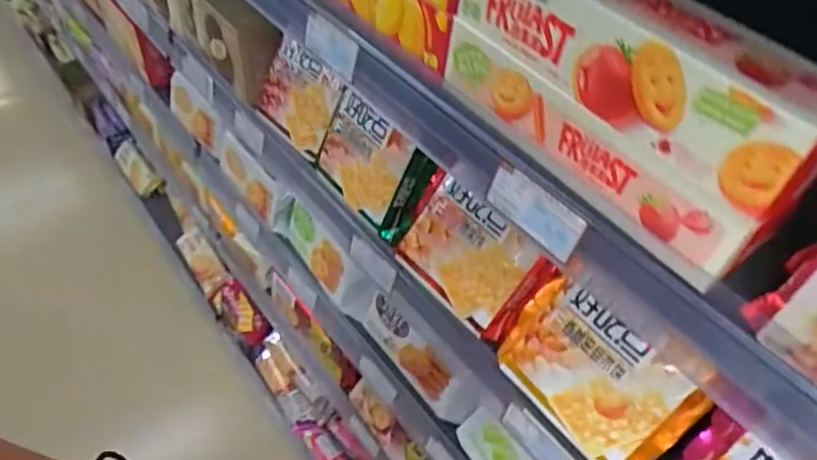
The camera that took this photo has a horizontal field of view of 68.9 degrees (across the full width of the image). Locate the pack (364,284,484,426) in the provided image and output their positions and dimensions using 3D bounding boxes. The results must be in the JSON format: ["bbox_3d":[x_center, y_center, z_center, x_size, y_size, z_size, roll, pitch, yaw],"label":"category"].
[{"bbox_3d":[0.014,0.155,0.726,0.031,0.085,0.182,-28,55,-27],"label":"pack"}]

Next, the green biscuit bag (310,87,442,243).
[{"bbox_3d":[-0.033,-0.071,0.621,0.045,0.108,0.135,-13,45,-45],"label":"green biscuit bag"}]

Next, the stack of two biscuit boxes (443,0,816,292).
[{"bbox_3d":[0.117,-0.084,0.348,0.048,0.109,0.227,-27,55,-26],"label":"stack of two biscuit boxes"}]

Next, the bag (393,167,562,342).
[{"bbox_3d":[0.063,0.024,0.556,0.140,0.098,0.045,39,23,29],"label":"bag"}]

